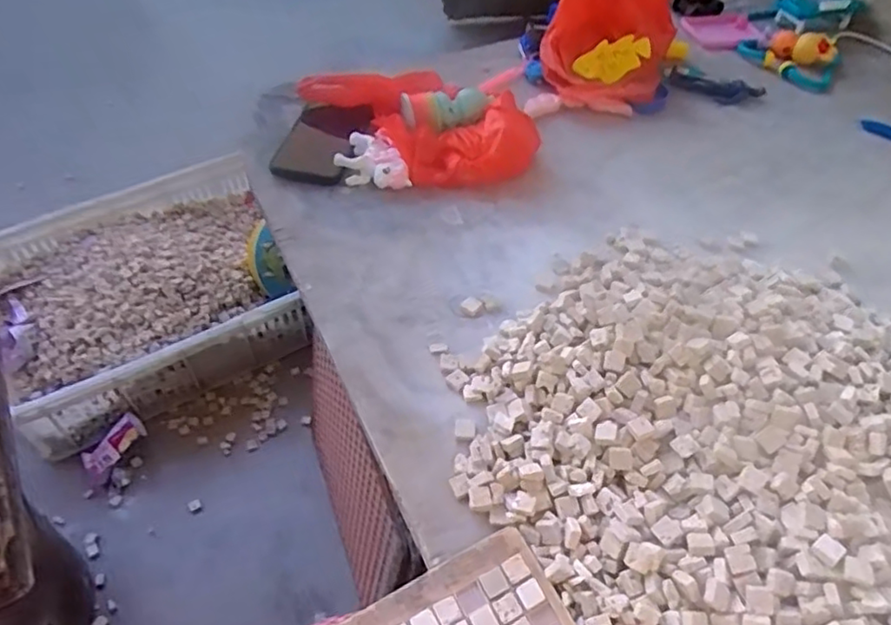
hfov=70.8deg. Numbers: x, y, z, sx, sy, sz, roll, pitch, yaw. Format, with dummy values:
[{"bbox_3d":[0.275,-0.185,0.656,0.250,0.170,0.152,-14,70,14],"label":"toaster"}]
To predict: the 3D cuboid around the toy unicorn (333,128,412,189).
[{"bbox_3d":[-0.086,-0.163,0.701,0.069,0.036,0.087,-18,54,-19],"label":"toy unicorn"}]

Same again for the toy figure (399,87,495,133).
[{"bbox_3d":[0.000,-0.239,0.746,0.101,0.032,0.053,-14,52,-14],"label":"toy figure"}]

